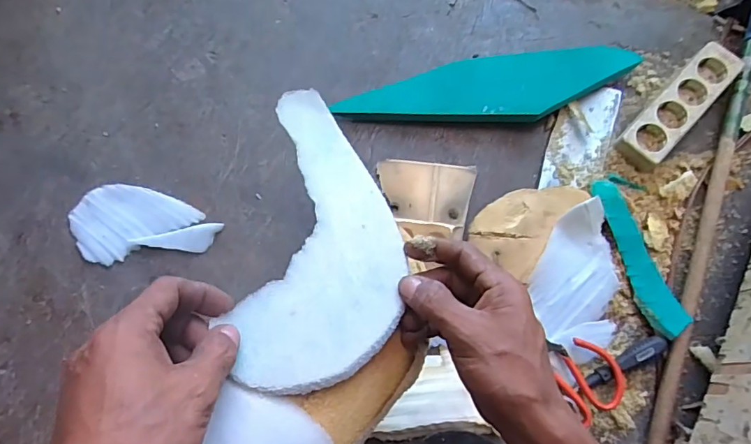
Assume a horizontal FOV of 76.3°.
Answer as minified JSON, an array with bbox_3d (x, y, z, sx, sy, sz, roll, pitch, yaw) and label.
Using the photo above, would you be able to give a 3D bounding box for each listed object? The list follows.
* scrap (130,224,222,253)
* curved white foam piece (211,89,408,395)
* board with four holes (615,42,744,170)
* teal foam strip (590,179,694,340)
[{"bbox_3d":[-0.248,0.022,0.601,0.108,0.006,0.034,-5,75,-2],"label":"scrap"},{"bbox_3d":[-0.040,-0.012,0.395,0.112,0.022,0.296,-2,50,-1],"label":"curved white foam piece"},{"bbox_3d":[0.393,-0.150,0.625,0.054,0.046,0.197,43,79,10],"label":"board with four holes"},{"bbox_3d":[0.318,0.040,0.587,0.037,0.029,0.197,-19,76,-5],"label":"teal foam strip"}]

